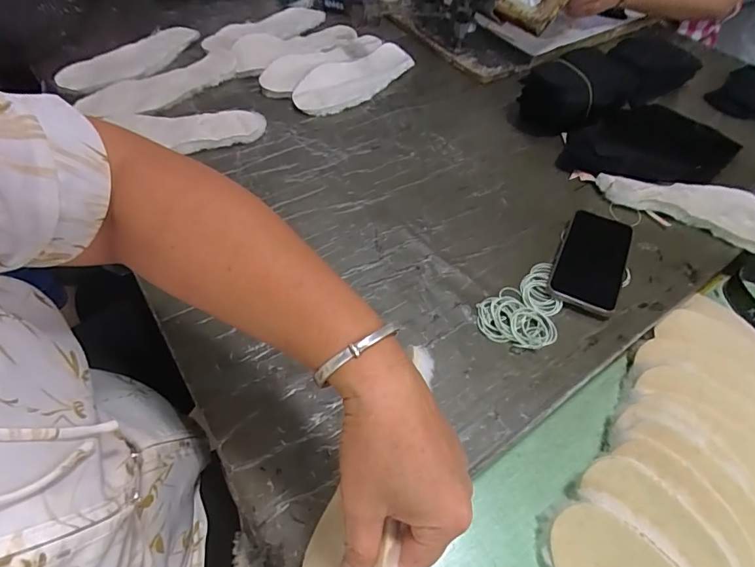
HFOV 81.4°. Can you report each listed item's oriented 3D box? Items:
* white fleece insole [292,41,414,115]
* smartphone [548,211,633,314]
[{"bbox_3d":[-0.031,-0.373,0.792,0.096,0.031,0.270,37,57,14],"label":"white fleece insole"},{"bbox_3d":[0.255,-0.031,0.524,0.074,0.013,0.149,15,52,25],"label":"smartphone"}]

